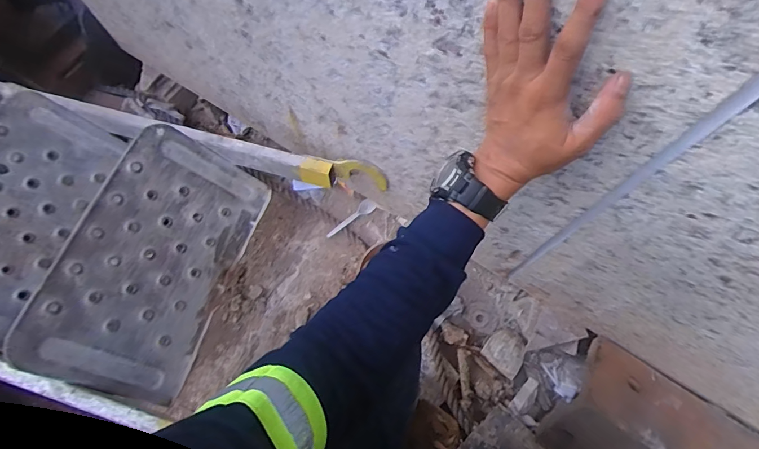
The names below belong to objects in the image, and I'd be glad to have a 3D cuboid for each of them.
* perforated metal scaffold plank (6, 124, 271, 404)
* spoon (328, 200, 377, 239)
[{"bbox_3d":[-0.359,0.054,0.697,0.243,0.028,0.401,36,61,-34],"label":"perforated metal scaffold plank"},{"bbox_3d":[-0.062,-0.014,0.949,0.027,0.010,0.142,44,60,14],"label":"spoon"}]

